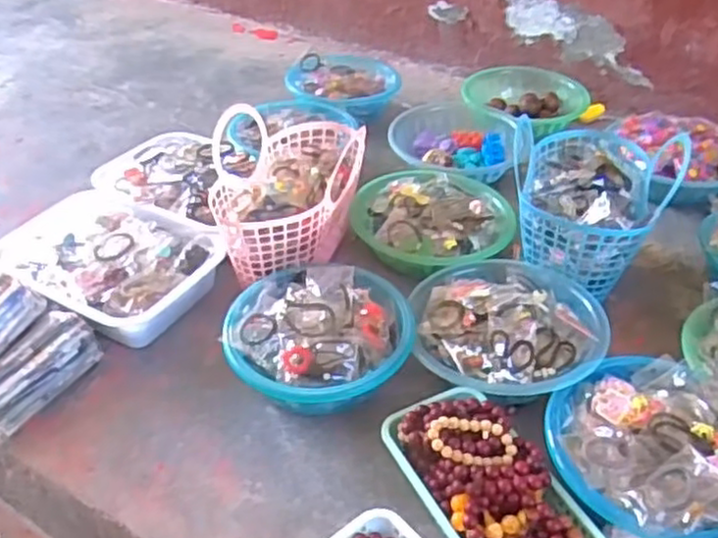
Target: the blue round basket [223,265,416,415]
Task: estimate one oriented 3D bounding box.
[{"bbox_3d":[-0.048,0.089,0.874,0.222,0.098,0.189,1,39,-1],"label":"blue round basket"}]

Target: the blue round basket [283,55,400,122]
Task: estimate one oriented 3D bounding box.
[{"bbox_3d":[-0.029,-0.353,1.429,0.215,0.085,0.196,1,39,-1],"label":"blue round basket"}]

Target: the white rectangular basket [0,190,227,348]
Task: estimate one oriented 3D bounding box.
[{"bbox_3d":[-0.349,-0.004,0.990,0.279,0.079,0.210,20,42,21],"label":"white rectangular basket"}]

